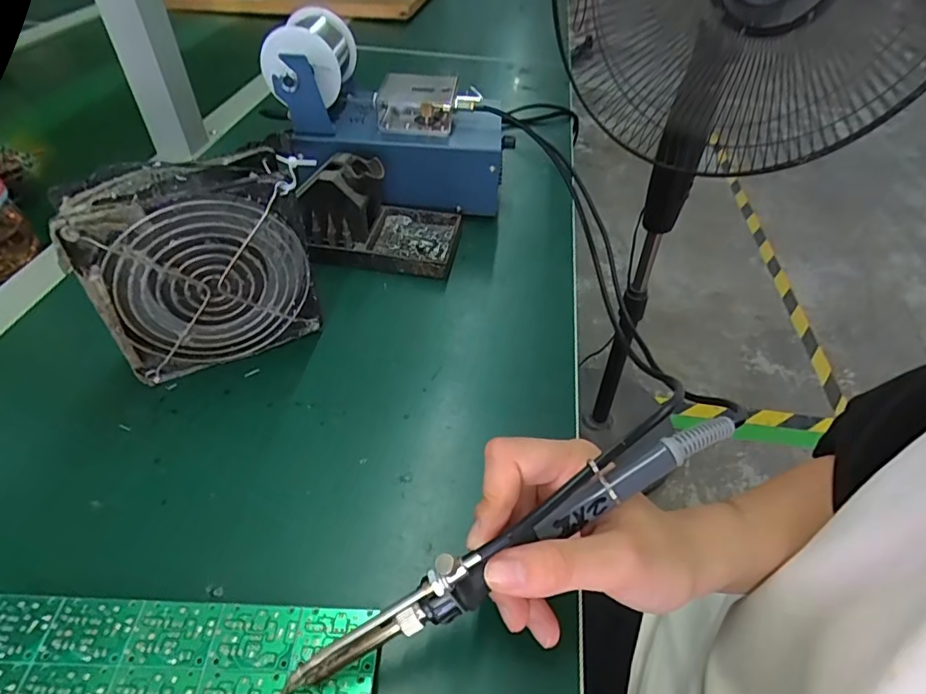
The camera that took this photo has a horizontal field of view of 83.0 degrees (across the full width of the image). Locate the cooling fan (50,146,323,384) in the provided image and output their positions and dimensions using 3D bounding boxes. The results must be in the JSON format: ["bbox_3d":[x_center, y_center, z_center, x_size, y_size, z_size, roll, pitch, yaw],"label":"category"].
[{"bbox_3d":[-0.159,-0.047,0.322,0.118,0.125,0.040,-22,51,-23],"label":"cooling fan"}]

